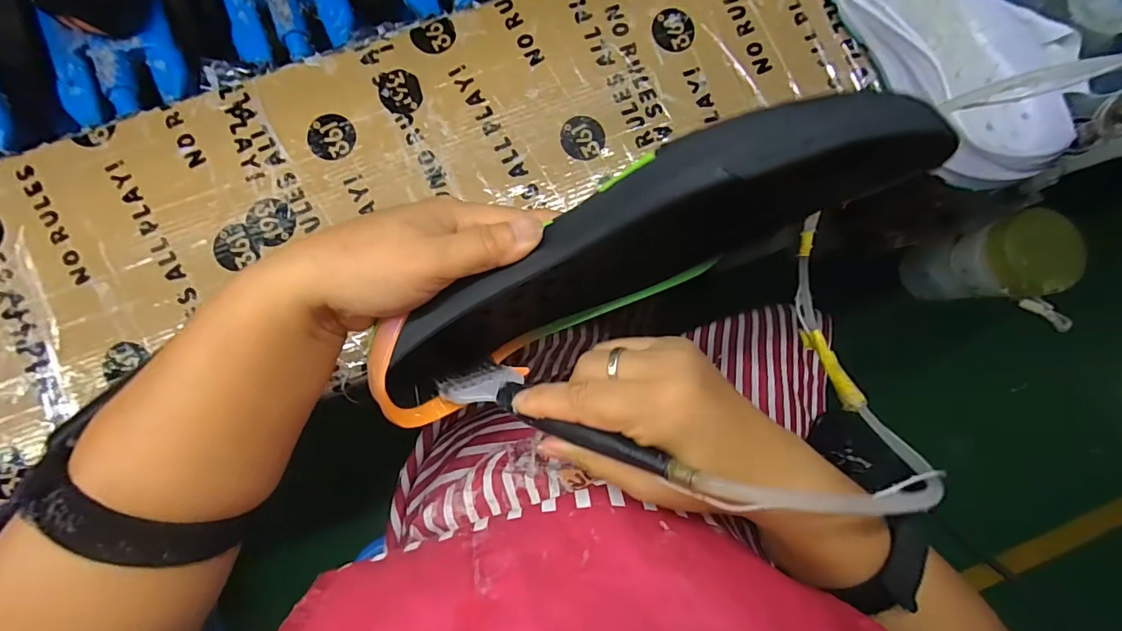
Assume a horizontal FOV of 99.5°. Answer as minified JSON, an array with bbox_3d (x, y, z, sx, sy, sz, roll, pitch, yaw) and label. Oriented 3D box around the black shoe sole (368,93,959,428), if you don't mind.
[{"bbox_3d":[0.033,-0.029,0.248,0.273,0.112,0.057,-27,85,17],"label":"black shoe sole"}]

